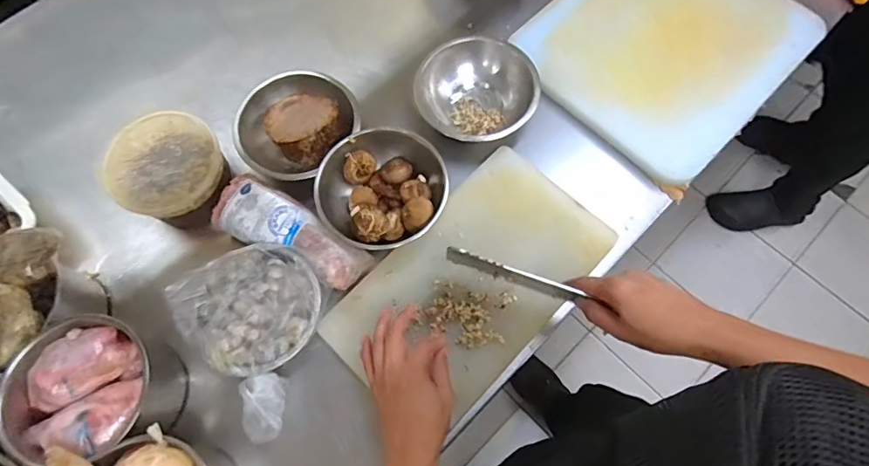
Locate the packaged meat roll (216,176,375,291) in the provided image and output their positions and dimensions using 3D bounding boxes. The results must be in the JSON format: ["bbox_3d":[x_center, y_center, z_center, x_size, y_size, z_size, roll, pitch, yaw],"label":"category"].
[{"bbox_3d":[-0.185,-0.003,0.647,0.211,0.040,0.078,26,72,11],"label":"packaged meat roll"}]

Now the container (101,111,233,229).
[{"bbox_3d":[-0.355,-0.079,0.682,0.138,0.091,0.153,-40,73,-13],"label":"container"}]

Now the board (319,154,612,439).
[{"bbox_3d":[0.051,0.058,0.644,0.211,0.023,0.361,41,75,15],"label":"board"}]

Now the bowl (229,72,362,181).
[{"bbox_3d":[-0.206,-0.163,0.715,0.165,0.058,0.154,-1,69,2],"label":"bowl"}]

